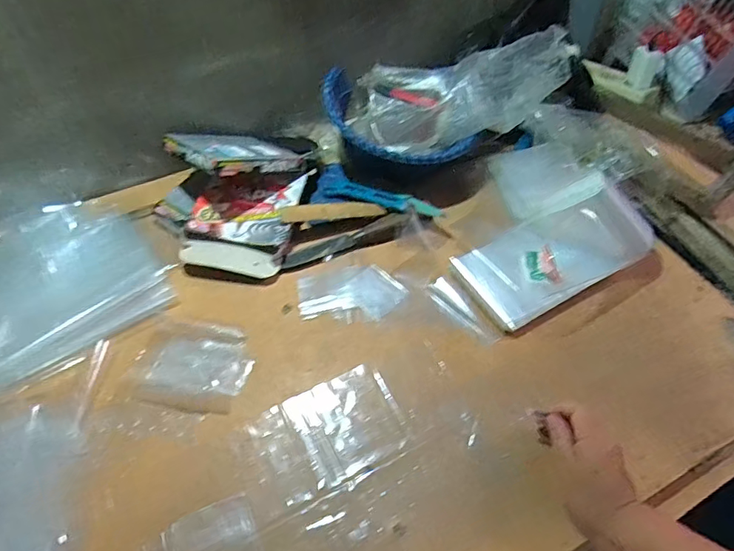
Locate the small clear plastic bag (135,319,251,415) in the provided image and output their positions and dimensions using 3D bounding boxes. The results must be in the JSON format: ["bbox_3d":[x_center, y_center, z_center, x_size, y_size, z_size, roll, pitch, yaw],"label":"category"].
[{"bbox_3d":[-0.203,0.105,0.567,0.128,0.009,0.108,9,55,5],"label":"small clear plastic bag"}]

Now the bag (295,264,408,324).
[{"bbox_3d":[-0.020,0.021,0.628,0.135,0.004,0.079,-4,55,-5],"label":"bag"}]

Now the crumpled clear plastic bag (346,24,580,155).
[{"bbox_3d":[0.128,-0.269,0.726,0.335,0.092,0.139,-6,51,25],"label":"crumpled clear plastic bag"}]

